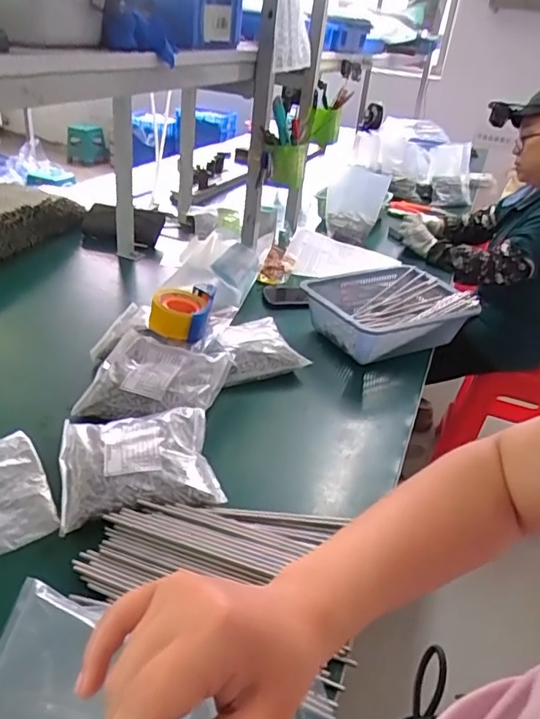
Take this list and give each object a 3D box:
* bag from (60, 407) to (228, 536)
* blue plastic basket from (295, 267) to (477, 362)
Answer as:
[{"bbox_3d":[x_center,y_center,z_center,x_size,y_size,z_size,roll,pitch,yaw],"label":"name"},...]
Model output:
[{"bbox_3d":[-0.173,0.129,0.728,0.192,0.045,0.179,-4,32,-17],"label":"bag"},{"bbox_3d":[0.229,-0.098,1.109,0.287,0.103,0.243,-8,34,-23],"label":"blue plastic basket"}]

